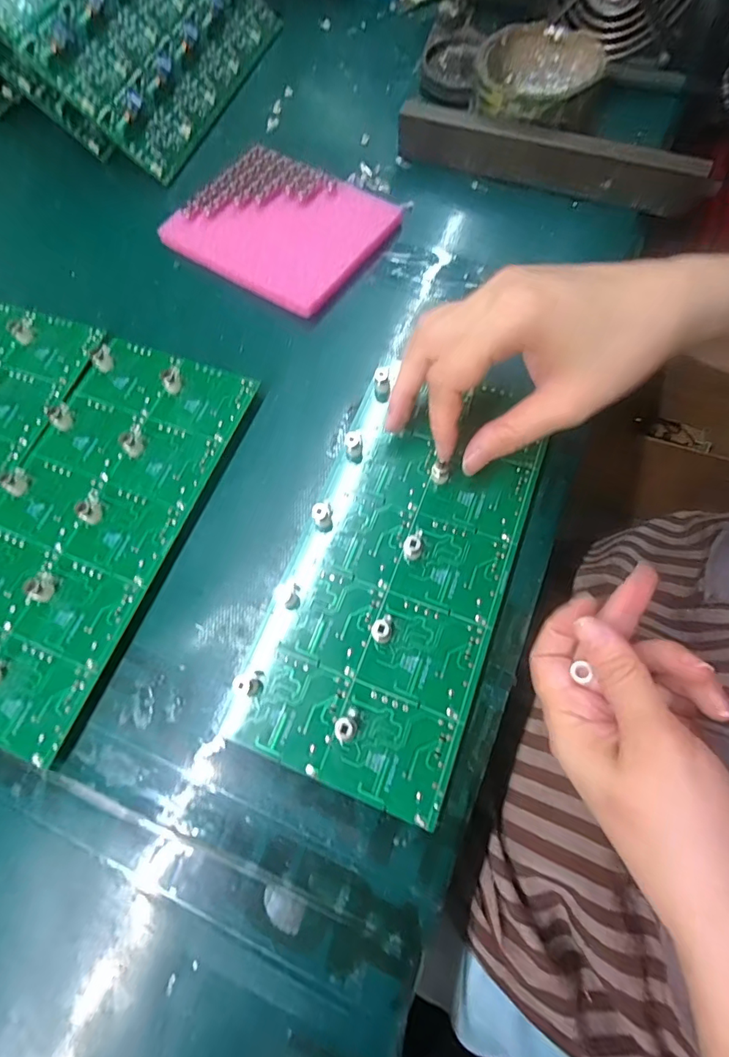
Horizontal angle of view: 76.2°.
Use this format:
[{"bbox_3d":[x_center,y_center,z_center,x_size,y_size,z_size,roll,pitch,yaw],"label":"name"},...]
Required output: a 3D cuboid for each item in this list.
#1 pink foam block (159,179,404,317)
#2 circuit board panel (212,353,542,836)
[{"bbox_3d":[-0.057,-0.216,0.335,0.138,0.012,0.112,32,74,12],"label":"pink foam block"},{"bbox_3d":[0.019,0.016,0.240,0.104,0.009,0.214,20,72,8],"label":"circuit board panel"}]

